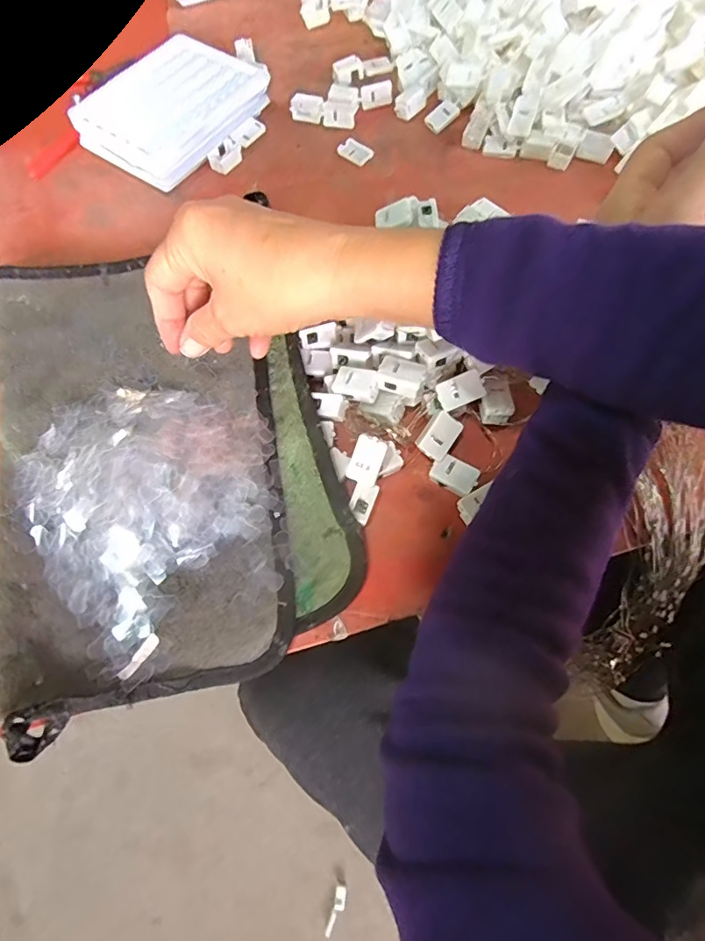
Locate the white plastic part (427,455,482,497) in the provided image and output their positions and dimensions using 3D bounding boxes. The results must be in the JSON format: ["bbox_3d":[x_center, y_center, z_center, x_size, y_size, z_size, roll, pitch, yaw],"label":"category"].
[{"bbox_3d":[0.061,0.004,0.296,0.026,0.013,0.019,32,73,14],"label":"white plastic part"}]

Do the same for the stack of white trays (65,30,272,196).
[{"bbox_3d":[-0.148,-0.299,0.410,0.103,0.035,0.138,32,74,14],"label":"stack of white trays"}]

